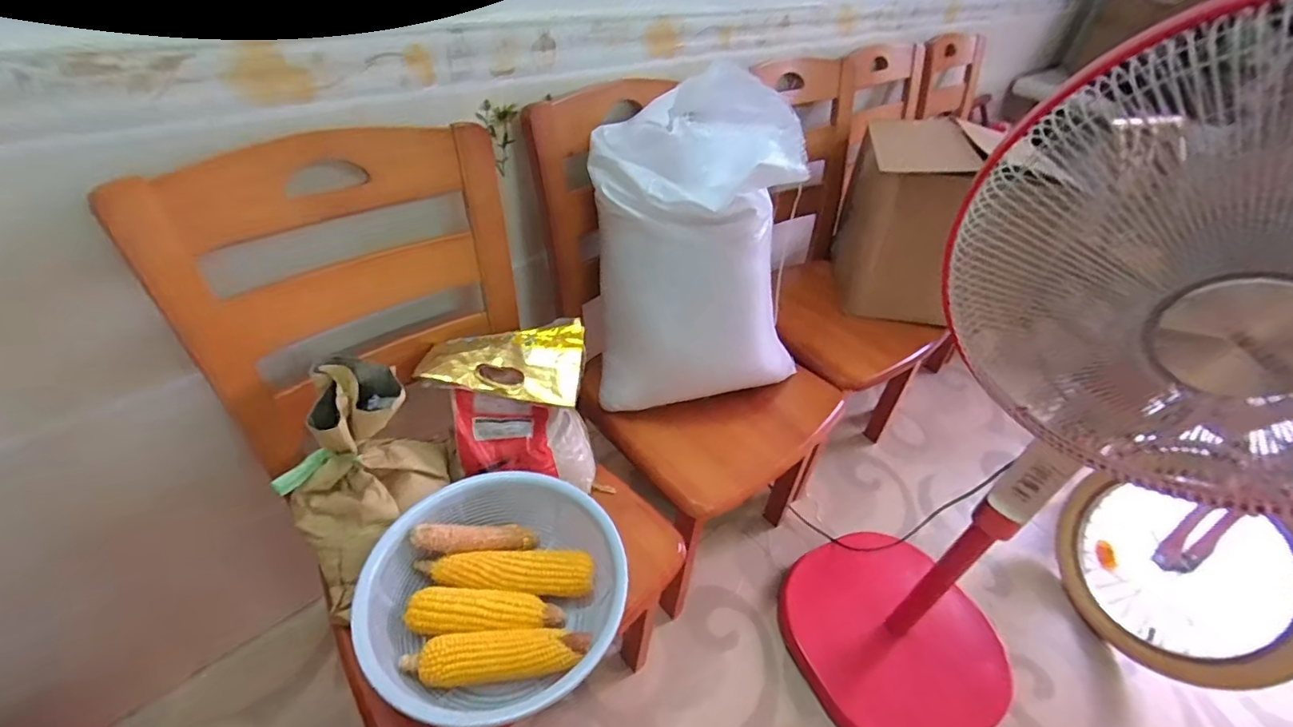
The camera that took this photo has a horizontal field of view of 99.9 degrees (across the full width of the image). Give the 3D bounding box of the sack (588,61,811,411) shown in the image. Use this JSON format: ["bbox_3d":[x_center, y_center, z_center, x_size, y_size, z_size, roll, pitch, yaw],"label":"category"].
[{"bbox_3d":[0.082,-0.178,0.856,0.319,0.512,0.169,2,20,5],"label":"sack"}]

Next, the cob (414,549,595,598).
[{"bbox_3d":[-0.172,0.256,0.667,0.210,0.050,0.043,5,41,-3],"label":"cob"}]

